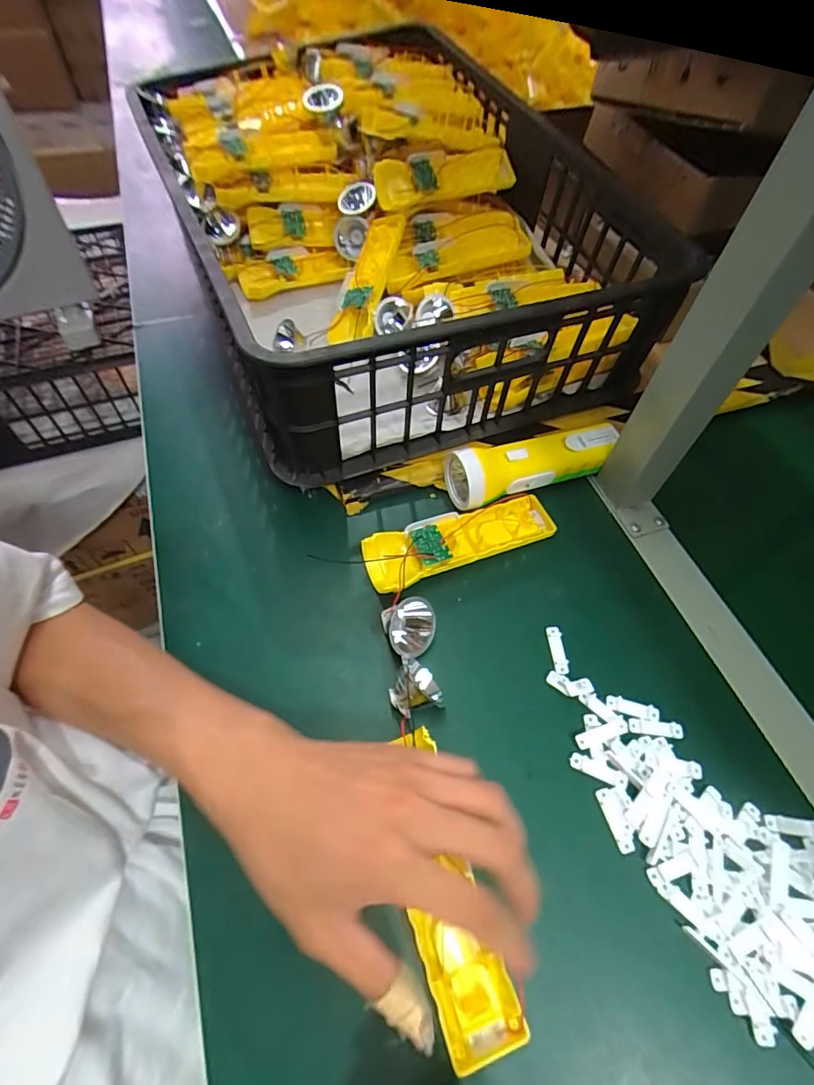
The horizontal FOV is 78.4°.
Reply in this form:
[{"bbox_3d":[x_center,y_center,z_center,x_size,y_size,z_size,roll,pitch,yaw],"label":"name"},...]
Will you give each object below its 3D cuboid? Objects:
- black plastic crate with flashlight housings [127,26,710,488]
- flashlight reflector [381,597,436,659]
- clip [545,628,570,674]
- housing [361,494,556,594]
[{"bbox_3d":[-0.023,-0.351,0.569,0.425,0.183,0.565,-20,60,-15],"label":"black plastic crate with flashlight housings"},{"bbox_3d":[0.003,0.063,0.375,0.035,0.031,0.038,-19,60,-14],"label":"flashlight reflector"},{"bbox_3d":[0.117,0.084,0.386,0.011,0.004,0.038,-3,57,-4],"label":"clip"},{"bbox_3d":[0.046,-0.002,0.423,0.163,0.031,0.047,-20,60,-14],"label":"housing"}]

